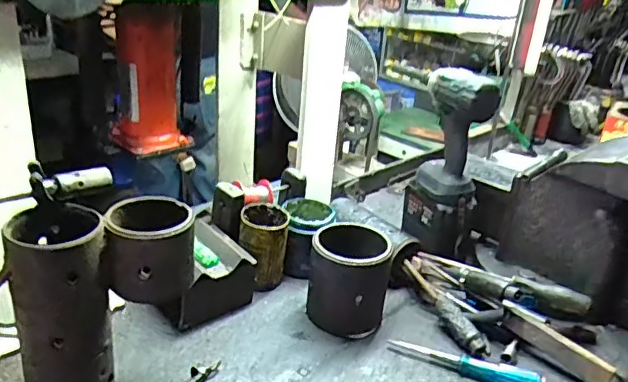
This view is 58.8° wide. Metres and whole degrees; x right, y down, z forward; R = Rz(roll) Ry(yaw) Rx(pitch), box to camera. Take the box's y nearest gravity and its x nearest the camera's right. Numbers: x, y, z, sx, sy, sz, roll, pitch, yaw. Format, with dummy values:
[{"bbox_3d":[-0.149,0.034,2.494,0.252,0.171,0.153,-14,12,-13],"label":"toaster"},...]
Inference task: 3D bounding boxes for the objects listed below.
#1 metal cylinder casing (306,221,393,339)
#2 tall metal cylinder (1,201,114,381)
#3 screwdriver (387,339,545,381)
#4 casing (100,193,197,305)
[{"bbox_3d":[0.052,0.126,0.802,0.104,0.132,0.103,11,25,13],"label":"metal cylinder casing"},{"bbox_3d":[-0.256,0.131,0.577,0.086,0.212,0.089,-5,26,-22],"label":"tall metal cylinder"},{"bbox_3d":[0.200,0.225,0.737,0.197,0.030,0.023,15,26,22],"label":"screwdriver"},{"bbox_3d":[-0.170,0.060,0.583,0.087,0.079,0.080,-1,25,-12],"label":"casing"}]

